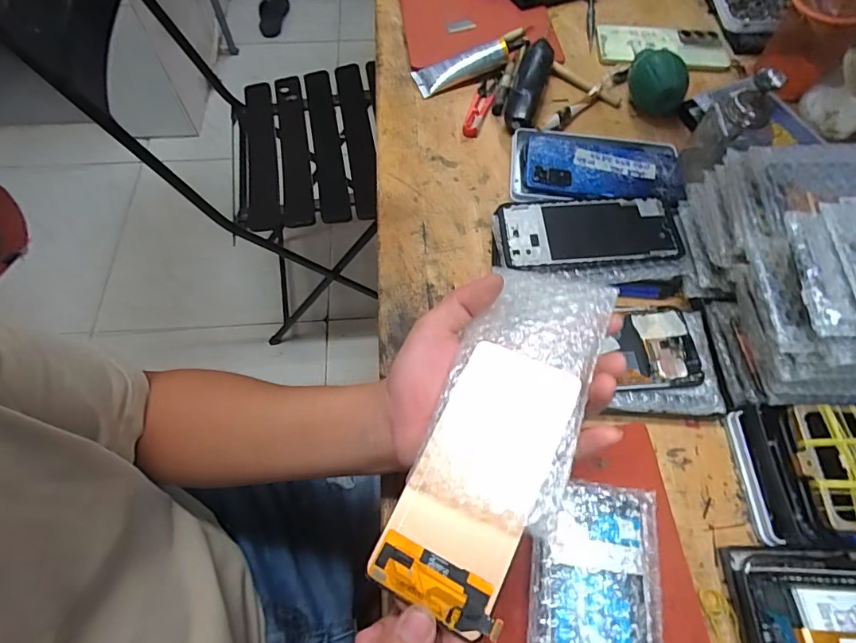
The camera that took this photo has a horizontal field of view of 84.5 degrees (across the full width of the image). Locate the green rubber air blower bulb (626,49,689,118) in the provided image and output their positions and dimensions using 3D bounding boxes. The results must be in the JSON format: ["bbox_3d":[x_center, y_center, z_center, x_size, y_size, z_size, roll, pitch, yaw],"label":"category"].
[{"bbox_3d":[0.263,-0.277,0.540,0.067,0.051,0.074,23,64,11],"label":"green rubber air blower bulb"}]

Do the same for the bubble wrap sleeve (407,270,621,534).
[{"bbox_3d":[0.057,0.037,0.294,0.080,0.016,0.165,21,66,11],"label":"bubble wrap sleeve"}]

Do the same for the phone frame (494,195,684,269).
[{"bbox_3d":[0.152,-0.085,0.441,0.162,0.012,0.077,-4,63,0],"label":"phone frame"}]

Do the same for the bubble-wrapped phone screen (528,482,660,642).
[{"bbox_3d":[0.109,0.192,0.309,0.083,0.012,0.163,9,62,4],"label":"bubble-wrapped phone screen"}]

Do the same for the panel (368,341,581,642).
[{"bbox_3d":[0.030,0.086,0.271,0.071,0.010,0.151,21,71,18],"label":"panel"}]

